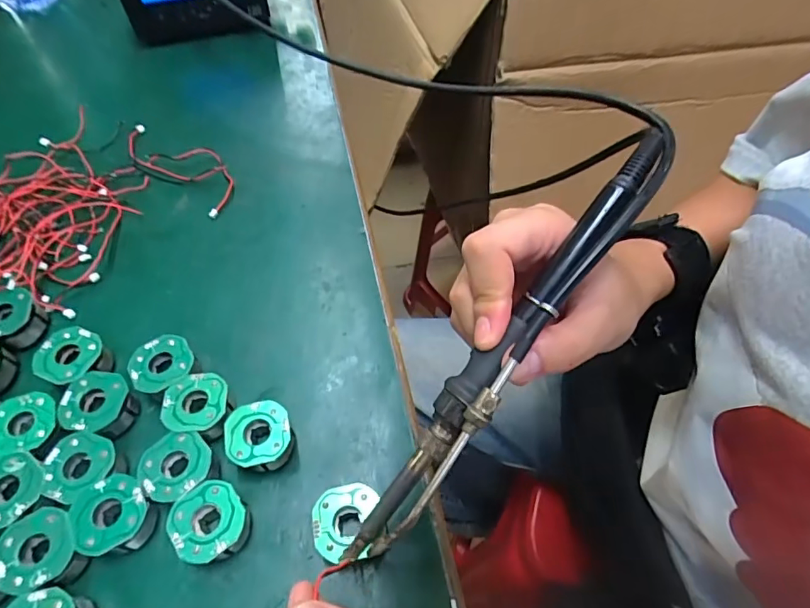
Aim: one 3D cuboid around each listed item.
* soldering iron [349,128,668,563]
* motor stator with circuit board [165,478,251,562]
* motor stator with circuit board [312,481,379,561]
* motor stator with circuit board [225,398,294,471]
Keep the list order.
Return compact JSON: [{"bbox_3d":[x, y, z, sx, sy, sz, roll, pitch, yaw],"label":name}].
[{"bbox_3d":[0.042,0.014,0.193,0.020,0.025,0.210,36,88,21],"label":"soldering iron"},{"bbox_3d":[-0.085,0.099,0.220,0.033,0.021,0.030,0,57,0],"label":"motor stator with circuit board"},{"bbox_3d":[-0.027,0.097,0.219,0.026,0.023,0.030,7,57,4],"label":"motor stator with circuit board"},{"bbox_3d":[-0.070,0.067,0.241,0.030,0.021,0.032,-5,57,-4],"label":"motor stator with circuit board"}]

